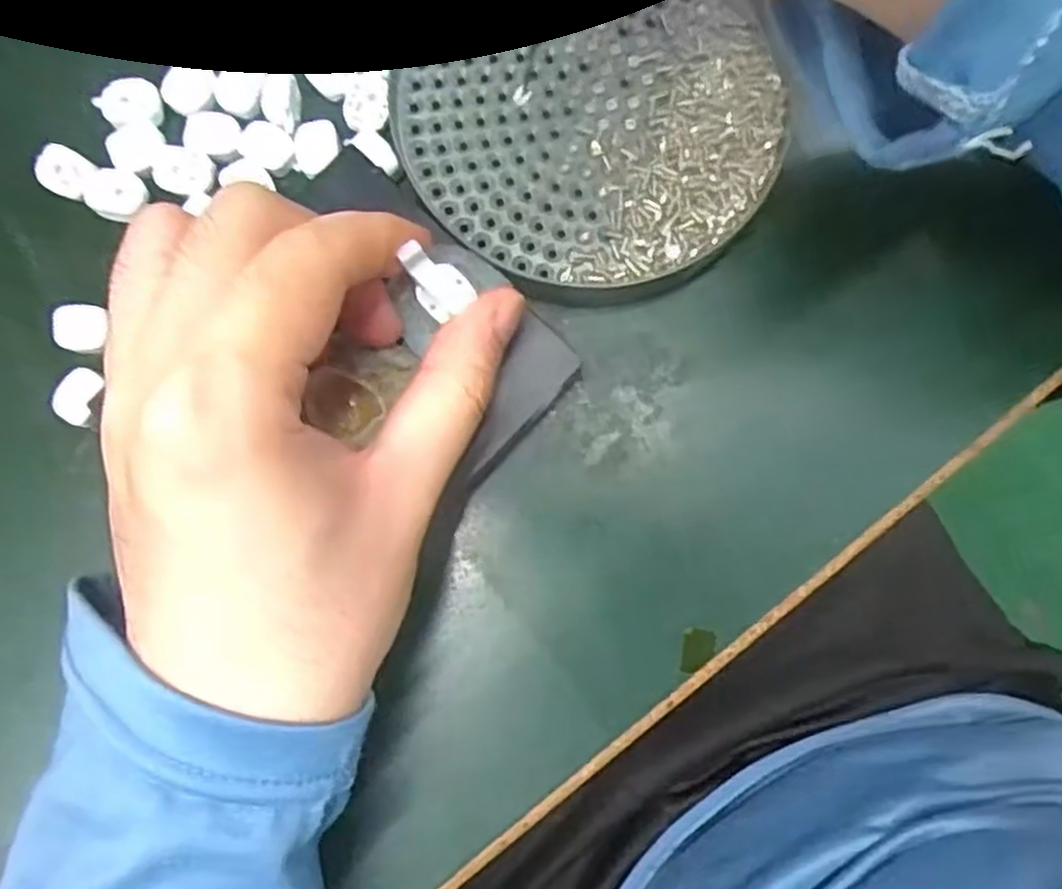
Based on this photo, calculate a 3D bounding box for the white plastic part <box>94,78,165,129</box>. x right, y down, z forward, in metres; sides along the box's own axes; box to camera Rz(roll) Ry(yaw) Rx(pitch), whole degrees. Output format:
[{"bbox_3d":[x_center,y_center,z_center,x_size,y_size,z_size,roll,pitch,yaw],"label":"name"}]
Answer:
[{"bbox_3d":[-0.122,-0.103,0.239,0.018,0.005,0.014,-12,83,0],"label":"white plastic part"}]

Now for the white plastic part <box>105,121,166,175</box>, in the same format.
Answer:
[{"bbox_3d":[-0.120,-0.090,0.238,0.016,0.004,0.016,0,84,1],"label":"white plastic part"}]

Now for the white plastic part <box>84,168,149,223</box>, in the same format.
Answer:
[{"bbox_3d":[-0.125,-0.075,0.238,0.017,0.004,0.016,0,84,1],"label":"white plastic part"}]

